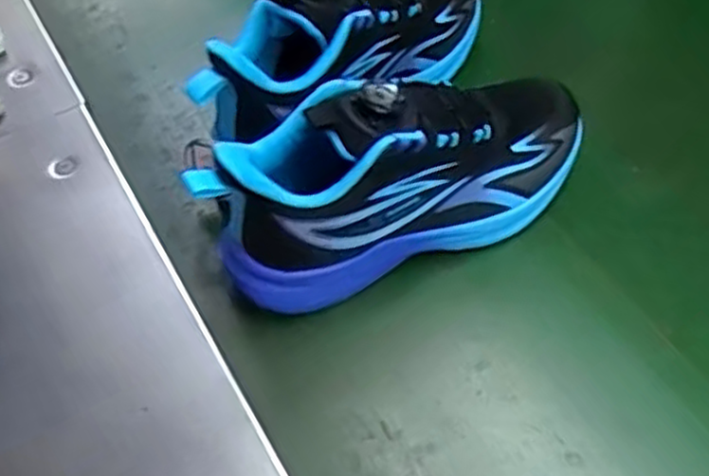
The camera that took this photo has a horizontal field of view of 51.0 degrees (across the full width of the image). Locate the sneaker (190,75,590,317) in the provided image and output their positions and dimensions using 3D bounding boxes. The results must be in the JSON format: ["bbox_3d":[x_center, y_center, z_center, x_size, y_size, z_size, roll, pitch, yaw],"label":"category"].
[{"bbox_3d":[0.033,-0.043,0.459,0.257,0.115,0.081,-19,57,-12],"label":"sneaker"}]

